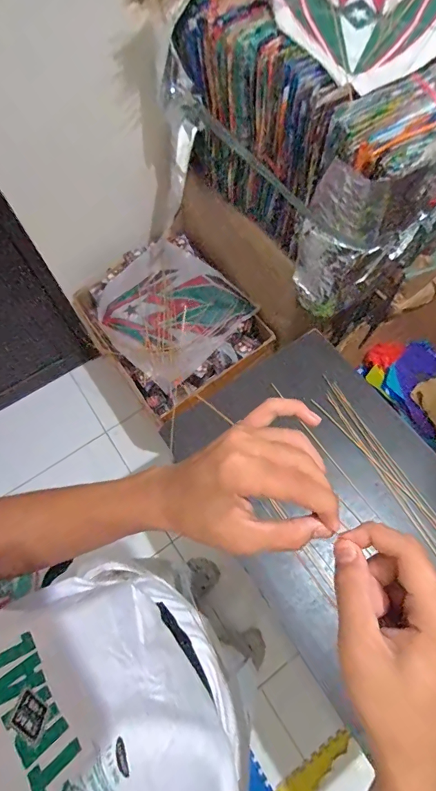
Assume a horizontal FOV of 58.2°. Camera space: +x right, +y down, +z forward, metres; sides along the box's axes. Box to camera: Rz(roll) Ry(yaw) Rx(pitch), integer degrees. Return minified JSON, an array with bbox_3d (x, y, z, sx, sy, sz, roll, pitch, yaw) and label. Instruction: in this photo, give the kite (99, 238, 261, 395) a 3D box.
[{"bbox_3d":[-0.161,-0.270,1.232,0.387,0.082,0.418,-40,70,-14],"label":"kite"}]

